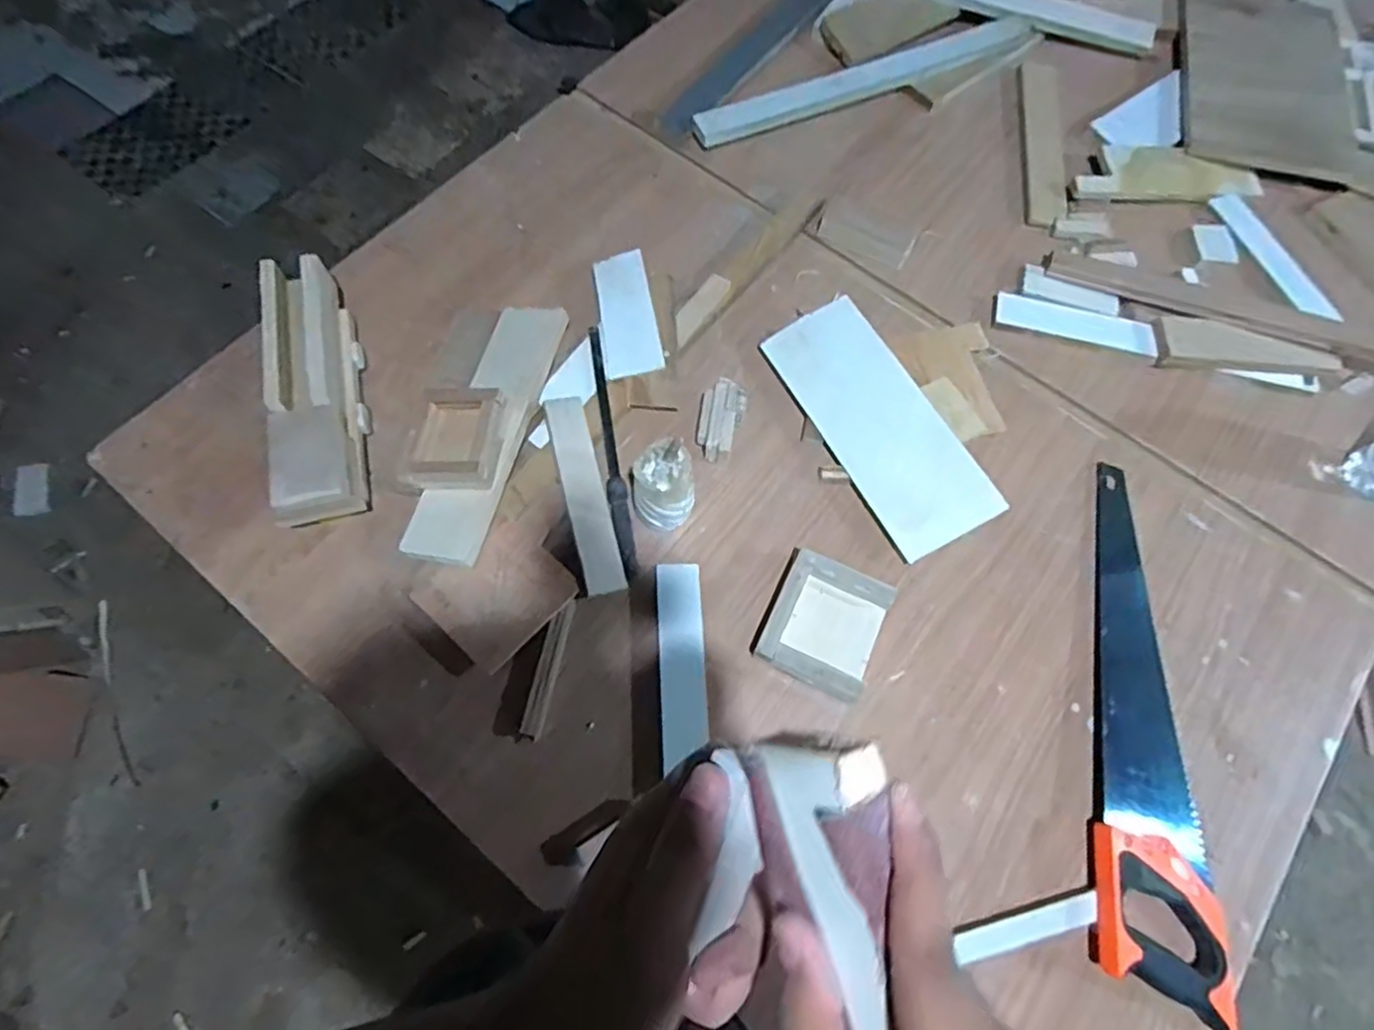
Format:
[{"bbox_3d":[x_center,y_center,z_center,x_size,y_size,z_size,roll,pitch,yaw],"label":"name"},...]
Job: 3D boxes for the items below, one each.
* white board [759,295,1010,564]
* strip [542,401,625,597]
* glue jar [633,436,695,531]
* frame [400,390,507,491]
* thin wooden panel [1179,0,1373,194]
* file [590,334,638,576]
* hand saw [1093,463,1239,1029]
[{"bbox_3d":[0.212,-0.103,0.759,0.120,0.005,0.305,-32,72,7],"label":"white board"},{"bbox_3d":[-0.110,-0.023,0.719,0.044,0.014,0.217,-7,73,-29],"label":"strip"},{"bbox_3d":[-0.022,-0.027,0.688,0.065,0.096,0.061,0,68,-2],"label":"glue jar"},{"bbox_3d":[-0.239,-0.081,0.702,0.092,0.030,0.110,9,68,2],"label":"frame"},{"bbox_3d":[0.863,-0.625,0.990,0.280,0.025,0.362,14,68,4],"label":"thin wooden panel"},{"bbox_3d":[-0.087,-0.078,0.763,0.022,0.020,0.307,-9,68,-6],"label":"file"},{"bbox_3d":[0.471,0.186,0.673,0.122,0.039,0.521,15,68,4],"label":"hand saw"}]

